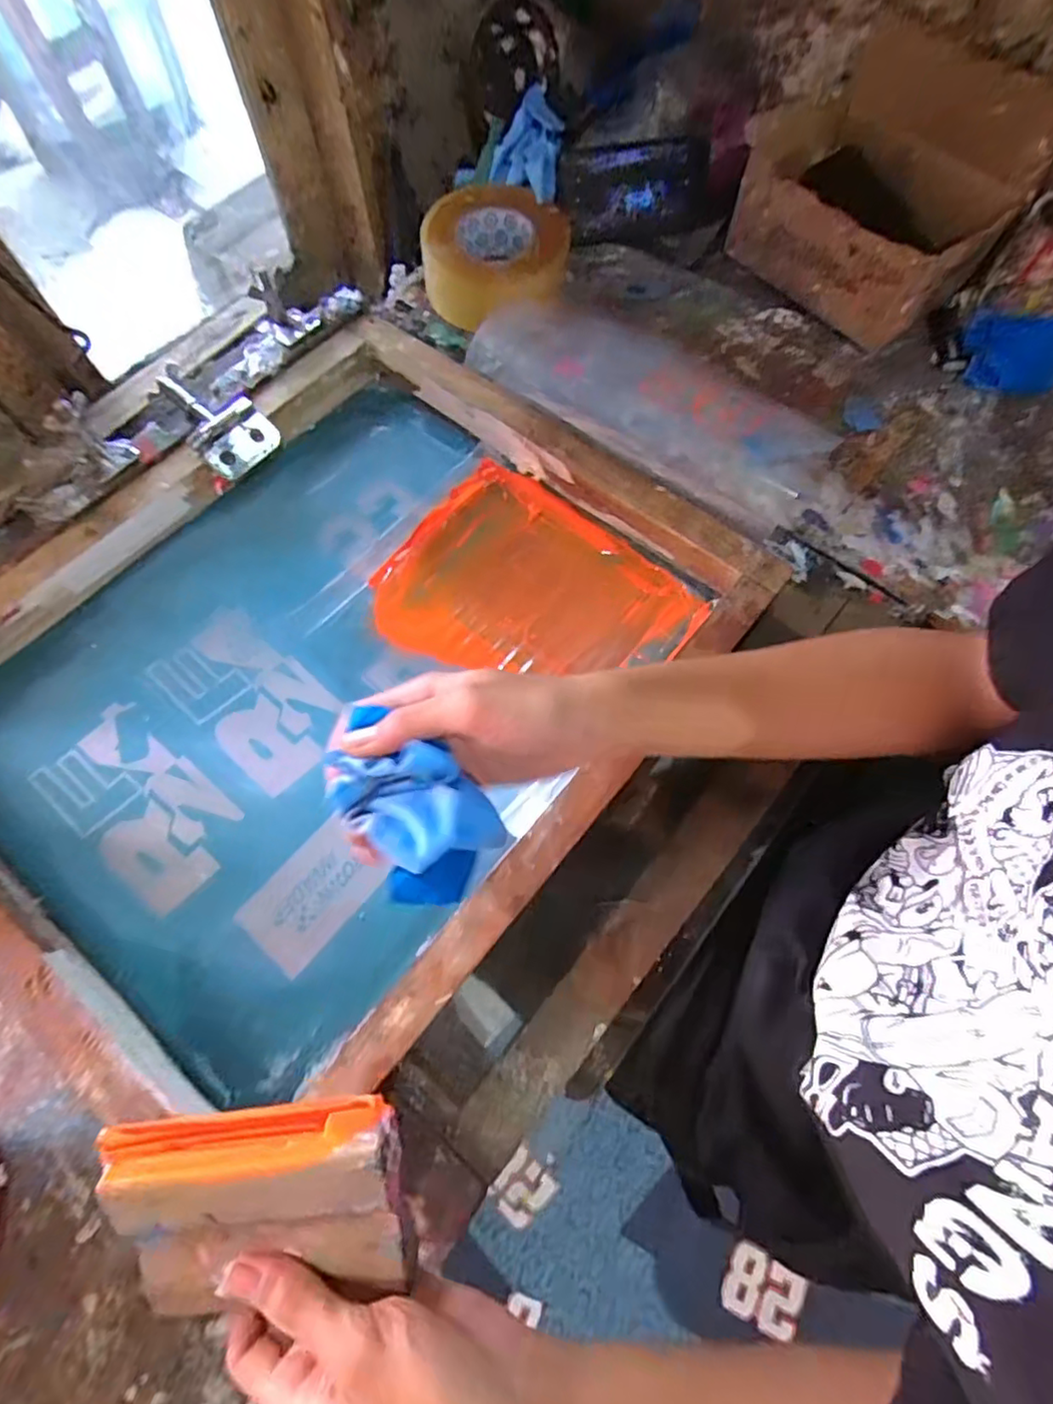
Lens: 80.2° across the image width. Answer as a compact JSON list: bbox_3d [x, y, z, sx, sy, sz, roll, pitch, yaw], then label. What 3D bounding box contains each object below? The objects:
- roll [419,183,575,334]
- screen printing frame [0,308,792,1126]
[{"bbox_3d":[-0.032,-0.444,0.624,0.137,0.058,0.137,0,69,0],"label":"roll"},{"bbox_3d":[-0.152,-0.031,0.470,0.454,0.042,0.548,37,73,14],"label":"screen printing frame"}]

